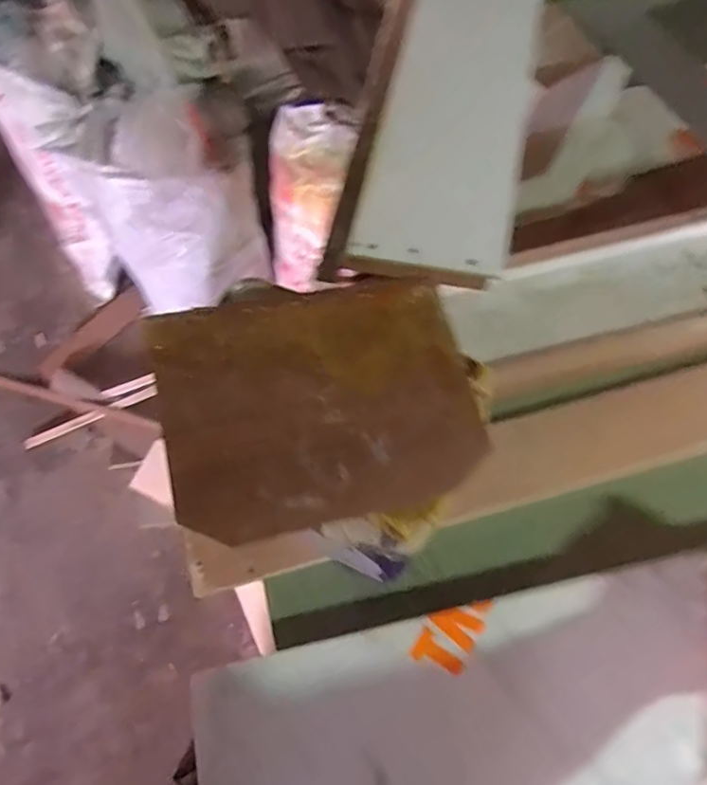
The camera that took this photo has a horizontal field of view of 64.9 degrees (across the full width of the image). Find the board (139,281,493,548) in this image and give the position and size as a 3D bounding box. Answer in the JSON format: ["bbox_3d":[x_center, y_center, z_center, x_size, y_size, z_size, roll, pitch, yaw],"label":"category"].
[{"bbox_3d":[-0.017,0.004,0.281,0.153,0.008,0.120,-12,72,-11],"label":"board"}]

